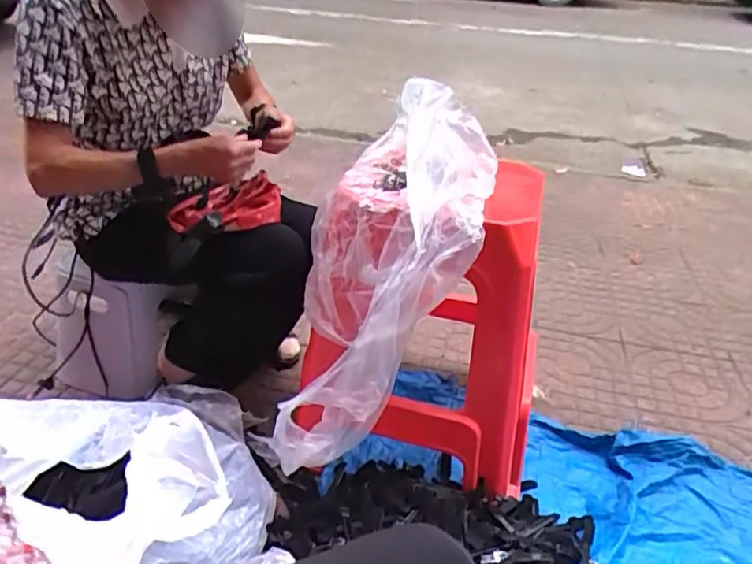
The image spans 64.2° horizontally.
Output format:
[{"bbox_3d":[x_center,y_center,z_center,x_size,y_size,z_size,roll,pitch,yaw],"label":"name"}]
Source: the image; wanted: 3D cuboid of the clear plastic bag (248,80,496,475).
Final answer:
[{"bbox_3d":[-0.003,-0.001,0.889,0.276,0.633,0.171,24,3,28],"label":"clear plastic bag"}]

